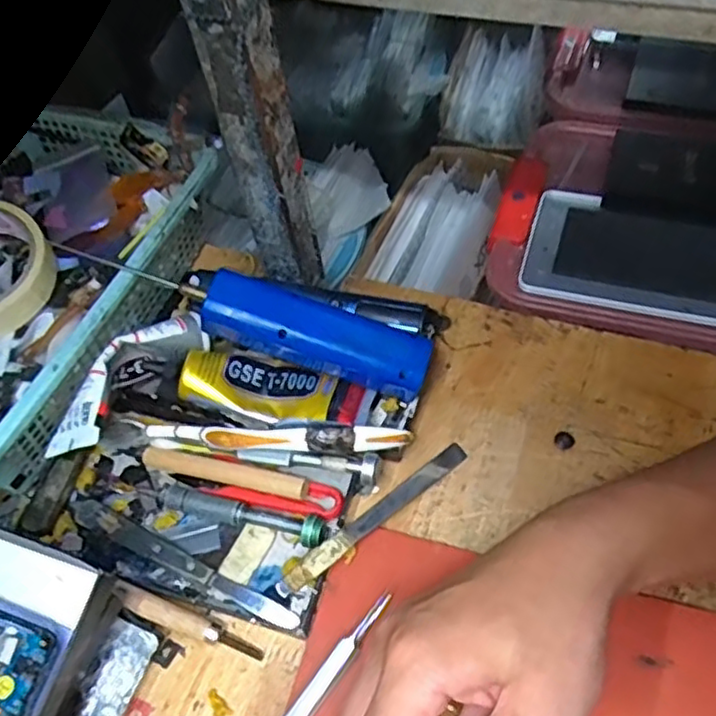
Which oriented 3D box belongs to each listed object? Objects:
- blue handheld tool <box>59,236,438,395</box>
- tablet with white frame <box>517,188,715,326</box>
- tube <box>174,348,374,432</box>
[{"bbox_3d":[-0.058,-0.025,0.387,0.203,0.023,0.033,19,58,-3],"label":"blue handheld tool"},{"bbox_3d":[0.217,-0.069,0.489,0.187,0.014,0.095,13,64,21],"label":"tablet with white frame"},{"bbox_3d":[-0.048,0.019,0.405,0.111,0.022,0.040,8,58,11],"label":"tube"}]

